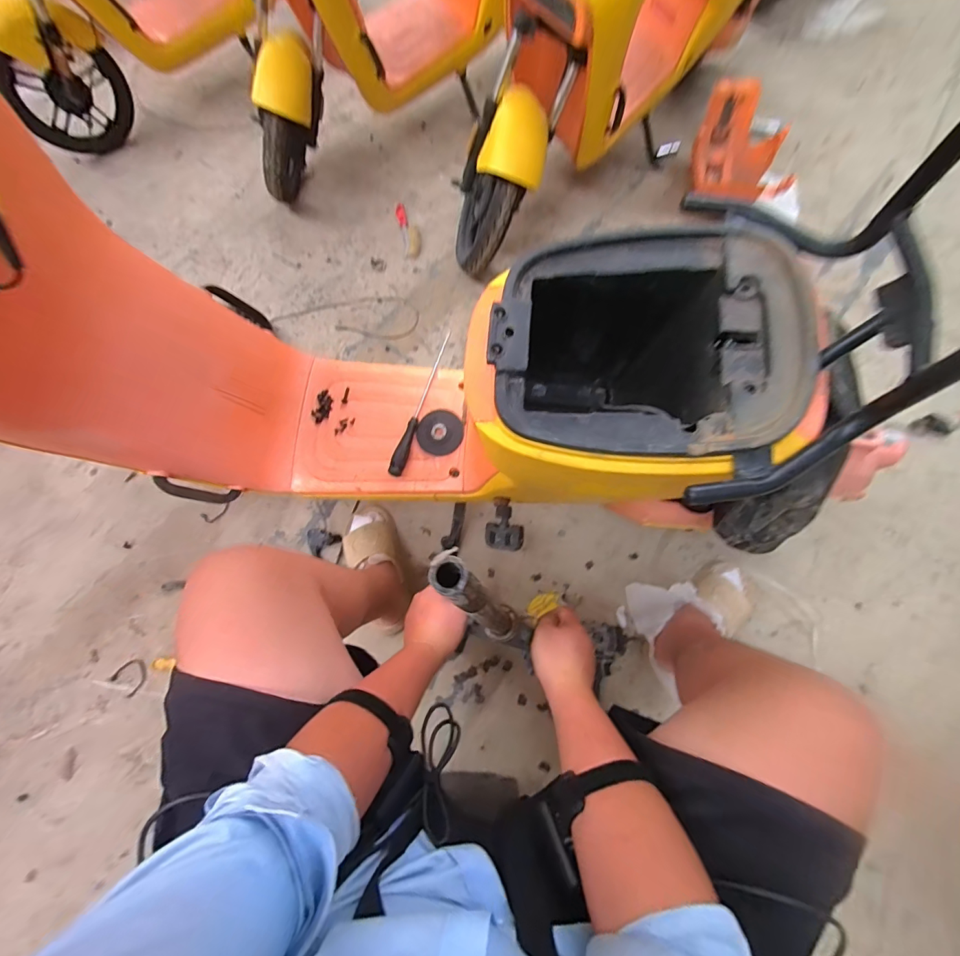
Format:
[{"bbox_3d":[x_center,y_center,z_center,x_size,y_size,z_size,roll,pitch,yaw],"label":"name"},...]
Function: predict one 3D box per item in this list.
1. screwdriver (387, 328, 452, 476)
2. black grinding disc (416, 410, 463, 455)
[{"bbox_3d":[-0.104,-0.141,0.787,0.023,0.020,0.298,14,70,10],"label":"screwdriver"},{"bbox_3d":[-0.072,-0.082,0.771,0.081,0.007,0.079,0,90,9],"label":"black grinding disc"}]

